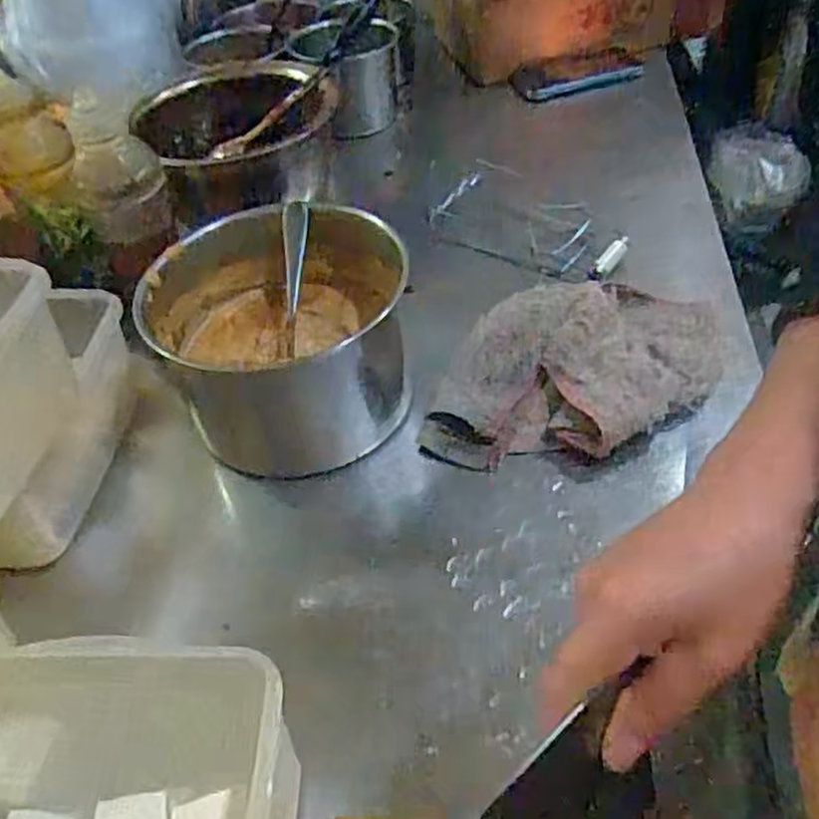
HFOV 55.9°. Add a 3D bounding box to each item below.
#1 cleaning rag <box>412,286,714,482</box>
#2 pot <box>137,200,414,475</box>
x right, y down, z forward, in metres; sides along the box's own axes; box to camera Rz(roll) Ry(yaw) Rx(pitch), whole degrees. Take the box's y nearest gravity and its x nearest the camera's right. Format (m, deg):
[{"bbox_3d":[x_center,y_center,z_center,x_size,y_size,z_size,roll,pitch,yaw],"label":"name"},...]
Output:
[{"bbox_3d":[0.132,-0.038,0.600,0.209,0.051,0.204,8,47,14],"label":"cleaning rag"},{"bbox_3d":[-0.100,-0.056,0.600,0.188,0.119,0.182,-3,45,3],"label":"pot"}]

